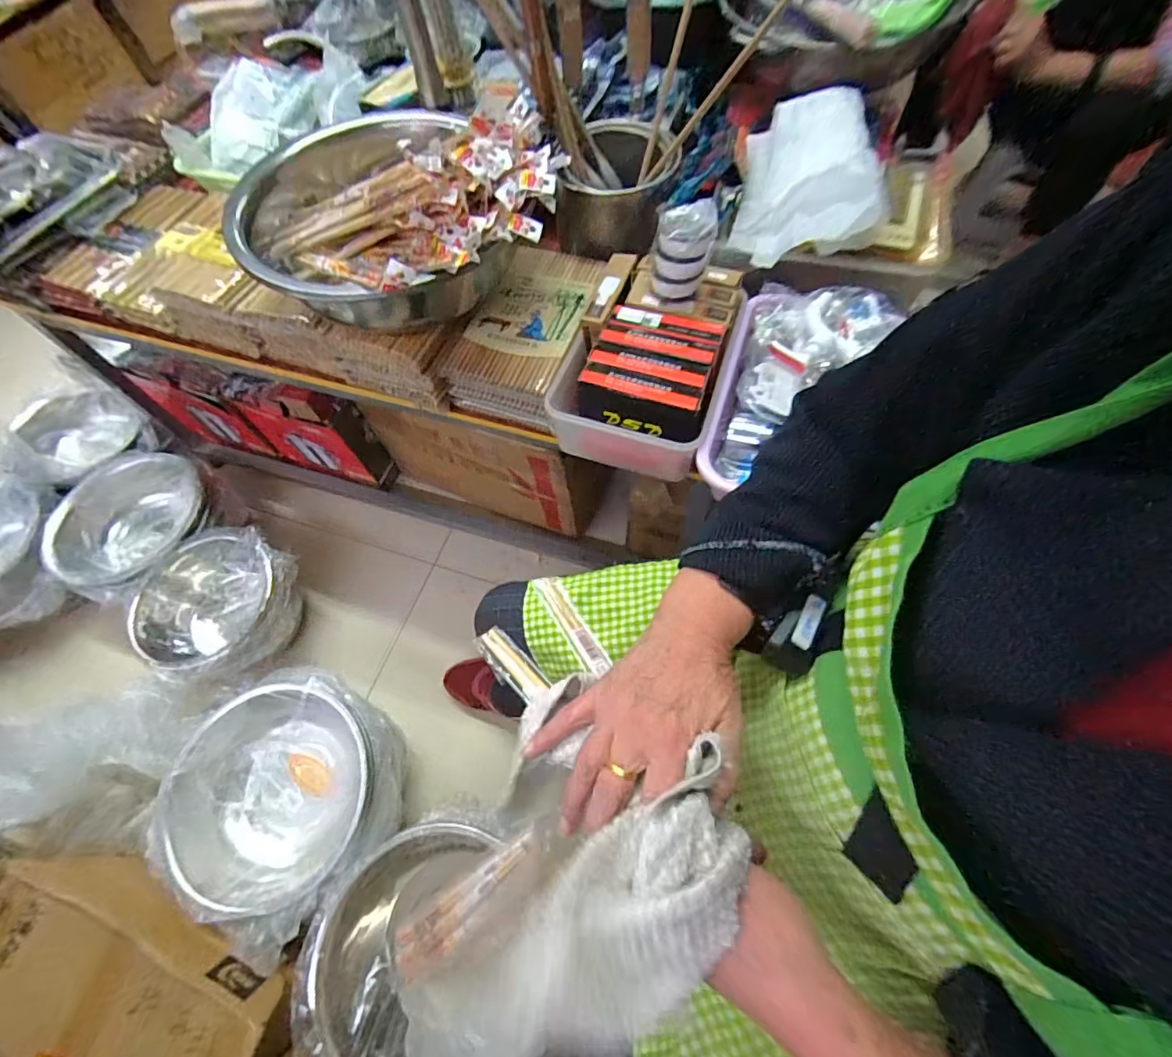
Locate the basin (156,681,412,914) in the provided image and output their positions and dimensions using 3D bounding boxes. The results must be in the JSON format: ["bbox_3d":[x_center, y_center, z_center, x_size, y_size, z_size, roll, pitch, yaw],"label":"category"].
[{"bbox_3d":[-0.467,0.405,0.772,0.331,0.121,0.316,-1,62,2],"label":"basin"}]

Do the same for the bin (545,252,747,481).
[{"bbox_3d":[0.074,-0.196,0.603,0.180,0.109,0.249,17,64,11],"label":"bin"}]

